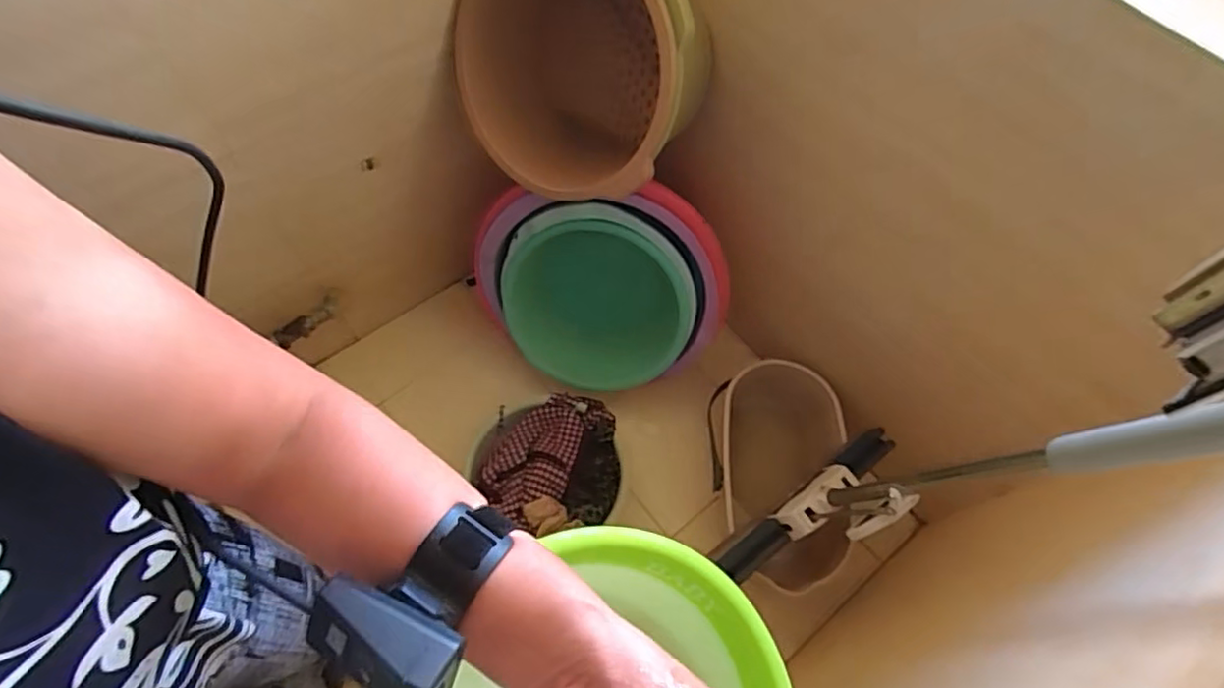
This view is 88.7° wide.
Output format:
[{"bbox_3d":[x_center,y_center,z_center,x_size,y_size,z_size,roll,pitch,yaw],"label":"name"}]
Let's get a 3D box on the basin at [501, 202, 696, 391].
[{"bbox_3d":[-0.023,-0.107,1.230,0.360,0.372,0.130,10,33,5],"label":"basin"}]

